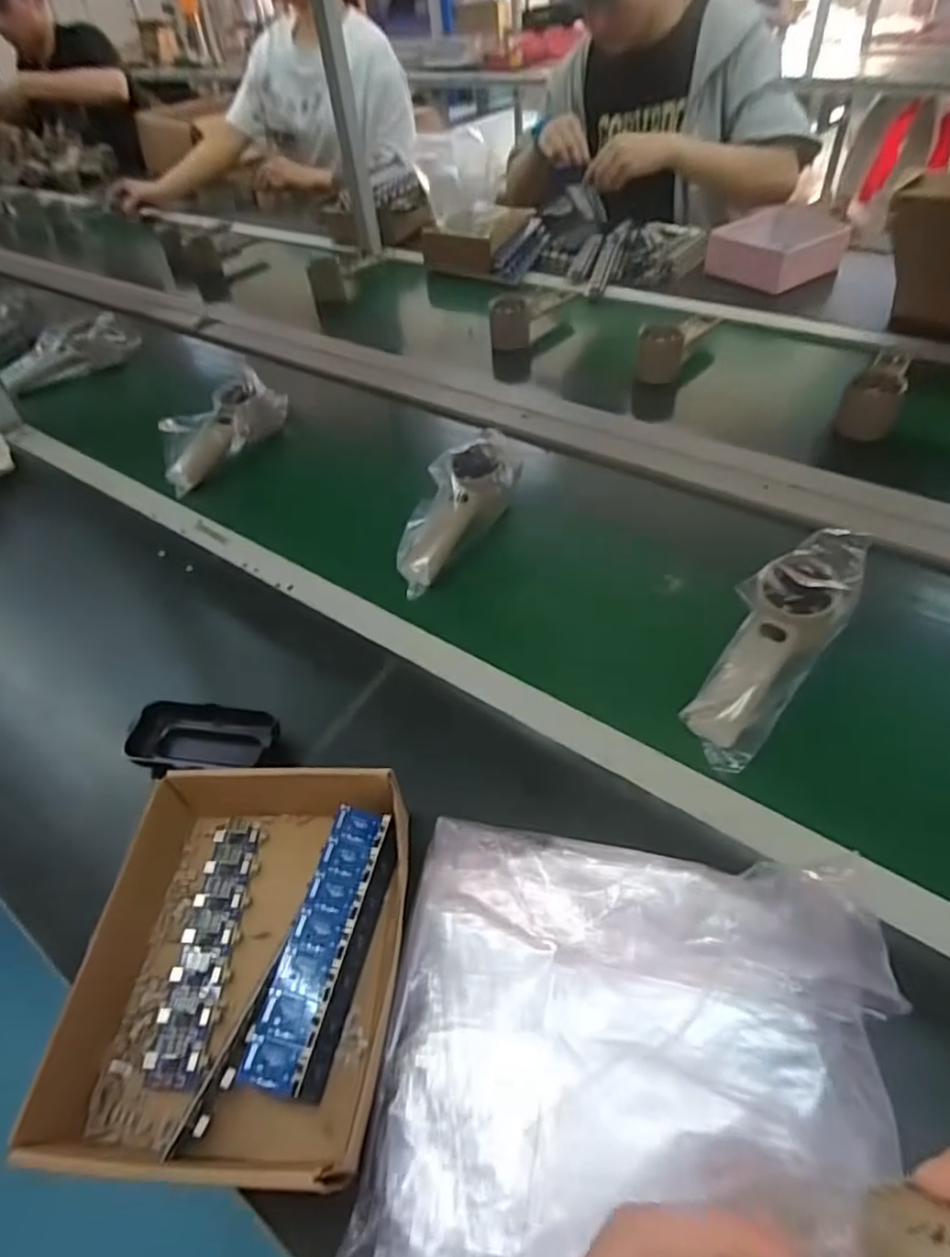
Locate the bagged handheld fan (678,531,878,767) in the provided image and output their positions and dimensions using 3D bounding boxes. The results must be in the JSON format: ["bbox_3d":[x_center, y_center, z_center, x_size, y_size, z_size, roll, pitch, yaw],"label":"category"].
[{"bbox_3d":[0.214,0.010,0.476,0.067,0.038,0.194,29,77,30],"label":"bagged handheld fan"}]

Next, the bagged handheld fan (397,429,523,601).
[{"bbox_3d":[-0.022,-0.115,0.619,0.071,0.052,0.190,23,70,26],"label":"bagged handheld fan"}]

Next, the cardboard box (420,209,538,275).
[{"bbox_3d":[0.010,-0.687,1.150,0.119,0.055,0.182,19,51,23],"label":"cardboard box"}]

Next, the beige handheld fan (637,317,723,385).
[{"bbox_3d":[0.264,-0.377,0.854,0.054,0.065,0.153,25,53,27],"label":"beige handheld fan"}]

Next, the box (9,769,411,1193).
[{"bbox_3d":[-0.130,0.177,0.376,0.170,0.048,0.213,-1,46,5],"label":"box"}]

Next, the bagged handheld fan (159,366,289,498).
[{"bbox_3d":[-0.296,-0.237,0.773,0.056,0.067,0.184,26,54,28],"label":"bagged handheld fan"}]

